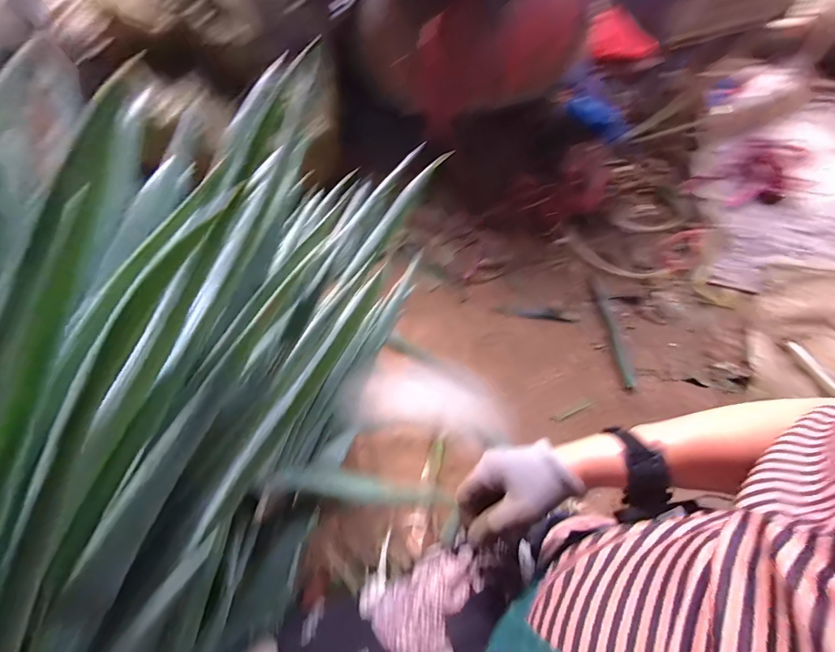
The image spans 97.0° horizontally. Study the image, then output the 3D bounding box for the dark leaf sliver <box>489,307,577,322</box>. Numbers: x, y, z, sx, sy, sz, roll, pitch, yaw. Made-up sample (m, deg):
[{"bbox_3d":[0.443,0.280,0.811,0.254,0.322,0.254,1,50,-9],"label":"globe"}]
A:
[{"bbox_3d":[0.292,-0.030,0.921,0.203,0.015,0.029,3,67,3],"label":"dark leaf sliver"}]

